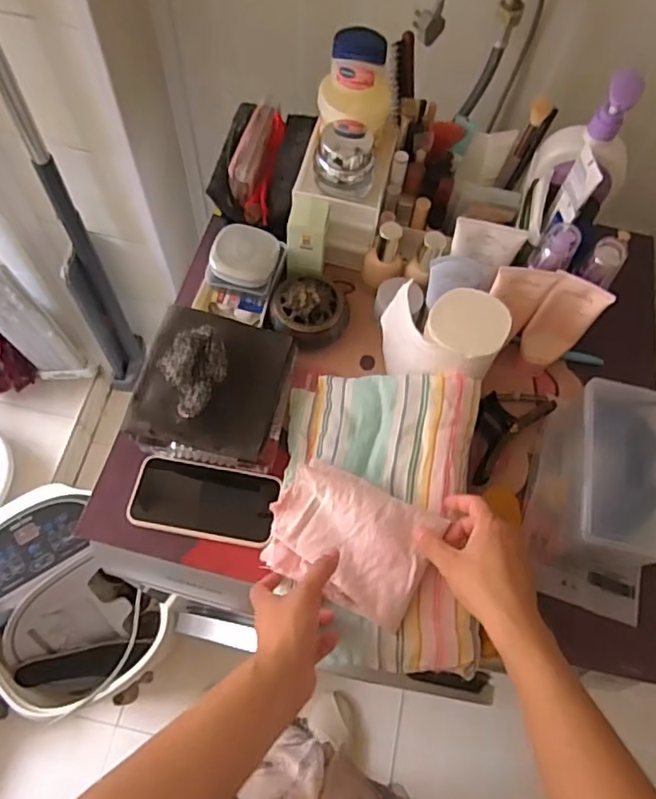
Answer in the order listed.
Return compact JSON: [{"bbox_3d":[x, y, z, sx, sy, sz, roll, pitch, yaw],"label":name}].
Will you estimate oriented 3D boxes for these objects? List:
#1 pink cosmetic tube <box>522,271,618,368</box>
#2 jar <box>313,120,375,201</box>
[{"bbox_3d":[0.247,-0.078,0.627,0.056,0.121,0.034,31,70,14],"label":"pink cosmetic tube"},{"bbox_3d":[0.018,-0.269,0.661,0.066,0.051,0.080,1,66,1],"label":"jar"}]

